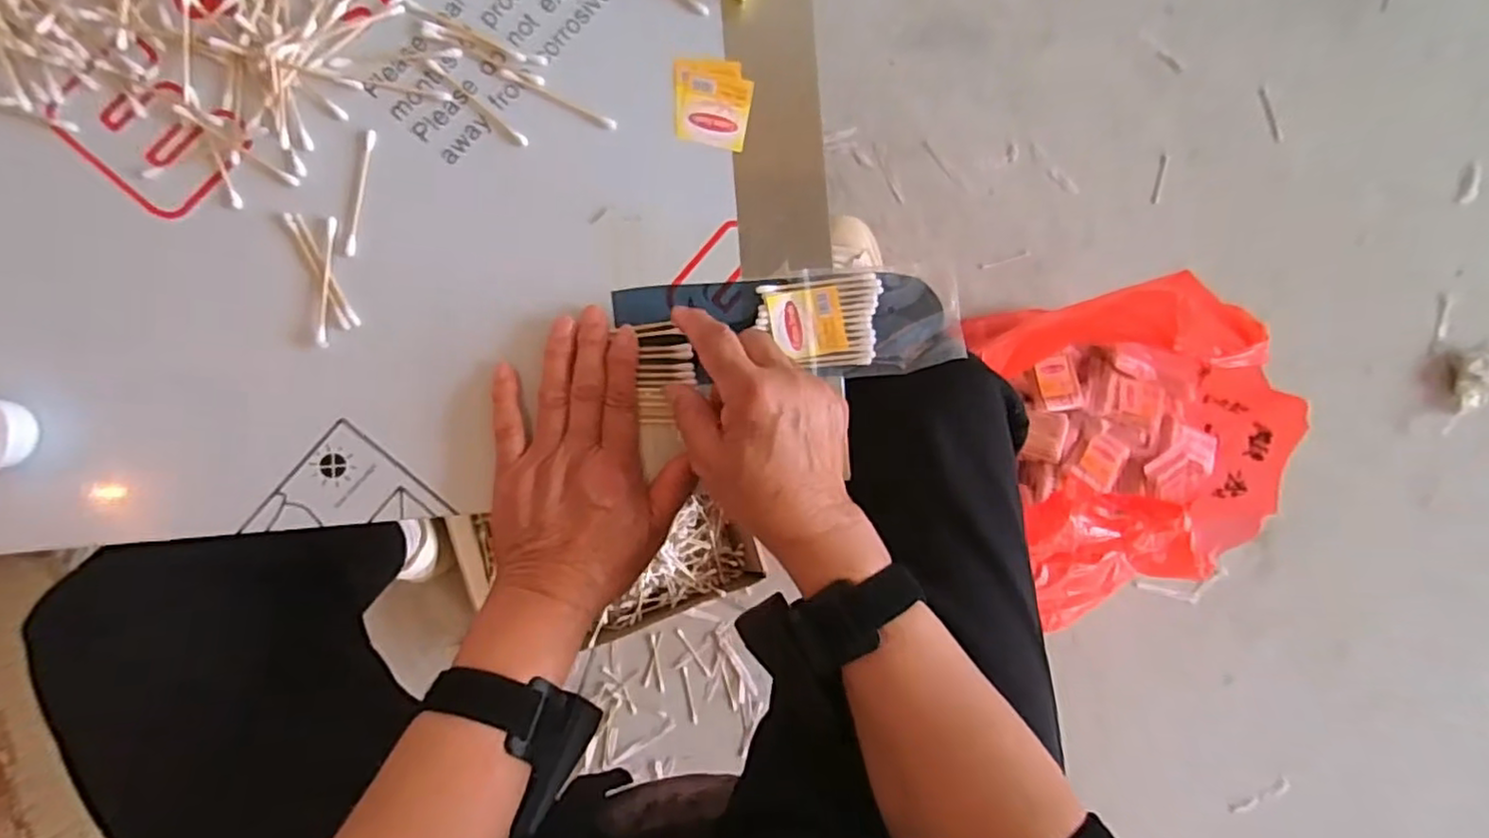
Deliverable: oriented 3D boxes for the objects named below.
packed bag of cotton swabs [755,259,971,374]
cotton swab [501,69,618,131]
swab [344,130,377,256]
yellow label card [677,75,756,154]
[{"bbox_3d":[0.070,-0.059,0.403,0.119,0.016,0.065,-4,89,-6],"label":"packed bag of cotton swabs"},{"bbox_3d":[-0.108,-0.187,0.393,0.071,0.004,0.007,23,86,-5],"label":"cotton swab"},{"bbox_3d":[-0.217,-0.128,0.380,0.006,0.004,0.072,9,87,-6],"label":"swab"},{"bbox_3d":[-0.017,-0.186,0.405,0.040,0.004,0.042,10,87,-6],"label":"yellow label card"}]

